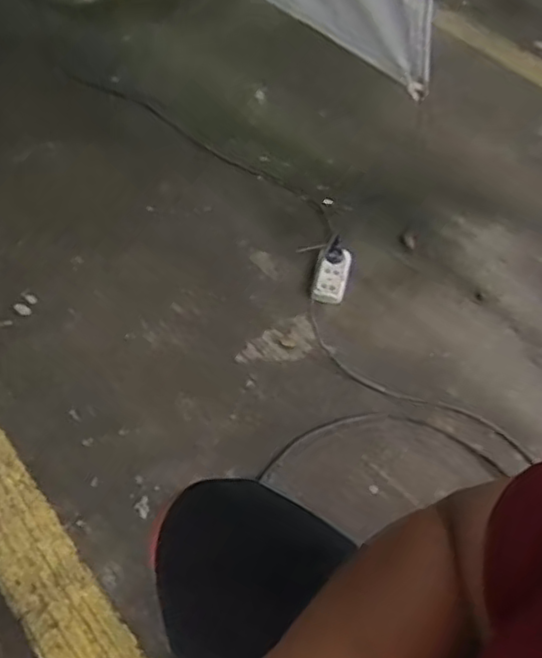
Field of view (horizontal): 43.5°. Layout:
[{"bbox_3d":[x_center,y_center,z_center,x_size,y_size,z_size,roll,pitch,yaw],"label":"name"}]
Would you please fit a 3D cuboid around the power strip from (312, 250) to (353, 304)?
[{"bbox_3d":[0.113,-0.098,1.251,0.057,0.028,0.106,15,57,6],"label":"power strip"}]

